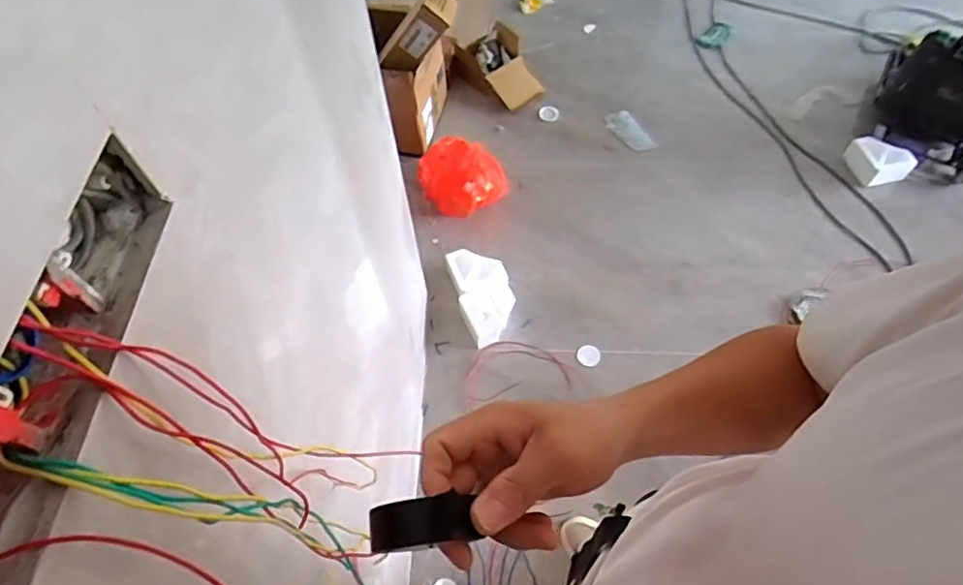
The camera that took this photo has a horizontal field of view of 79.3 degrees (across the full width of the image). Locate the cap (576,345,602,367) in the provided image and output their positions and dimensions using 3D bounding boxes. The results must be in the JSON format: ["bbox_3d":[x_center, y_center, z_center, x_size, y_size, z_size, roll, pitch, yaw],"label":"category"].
[{"bbox_3d":[0.317,0.184,1.708,0.068,0.015,0.061,20,62,13],"label":"cap"}]

